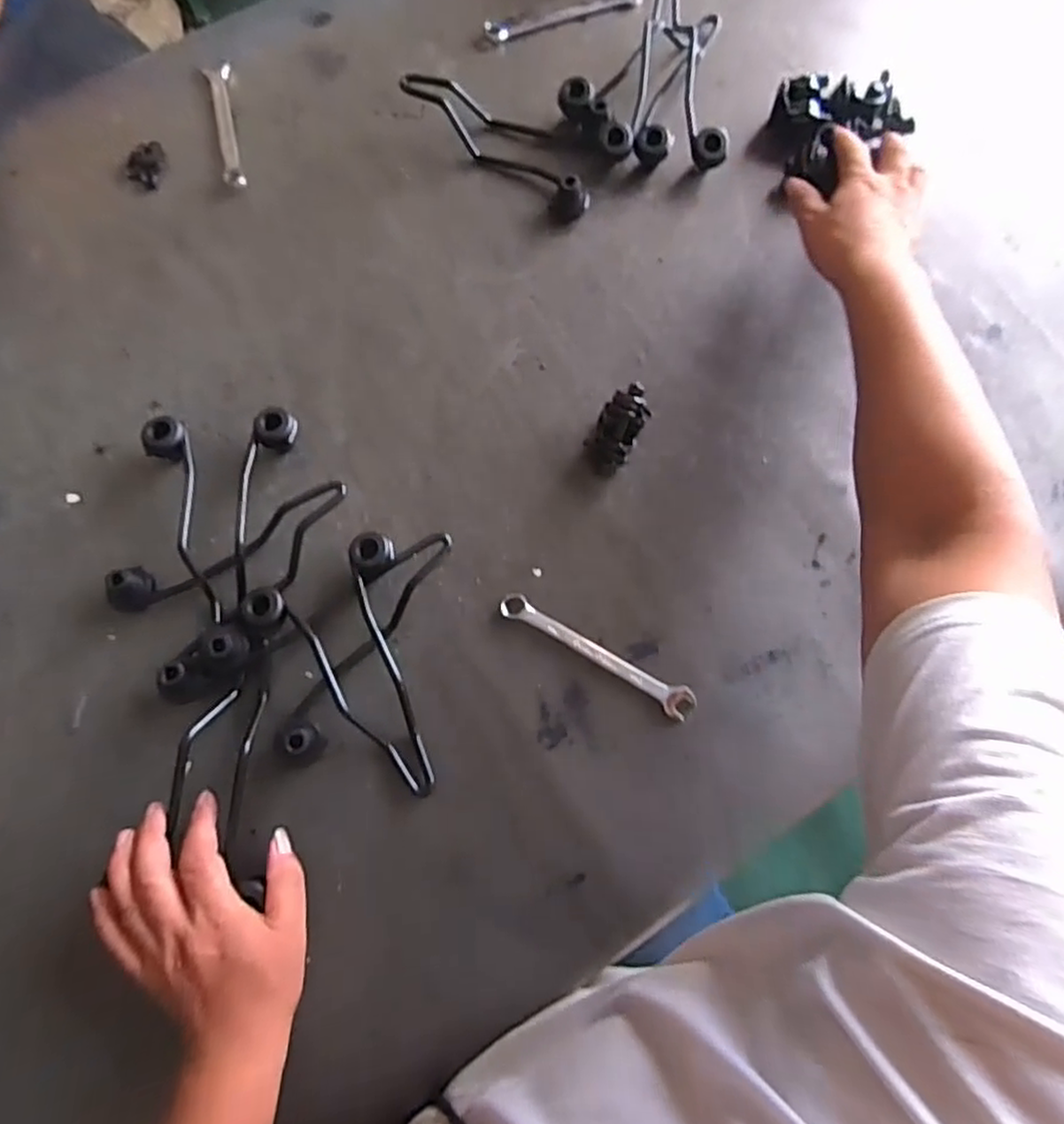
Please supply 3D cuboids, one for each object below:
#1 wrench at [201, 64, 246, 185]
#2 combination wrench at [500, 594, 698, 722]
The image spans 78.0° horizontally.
[{"bbox_3d":[-0.293,-0.419,0.629,0.025,0.006,0.142,-12,78,-3],"label":"wrench"},{"bbox_3d":[0.051,0.072,0.521,0.168,0.008,0.024,31,79,6],"label":"combination wrench"}]

